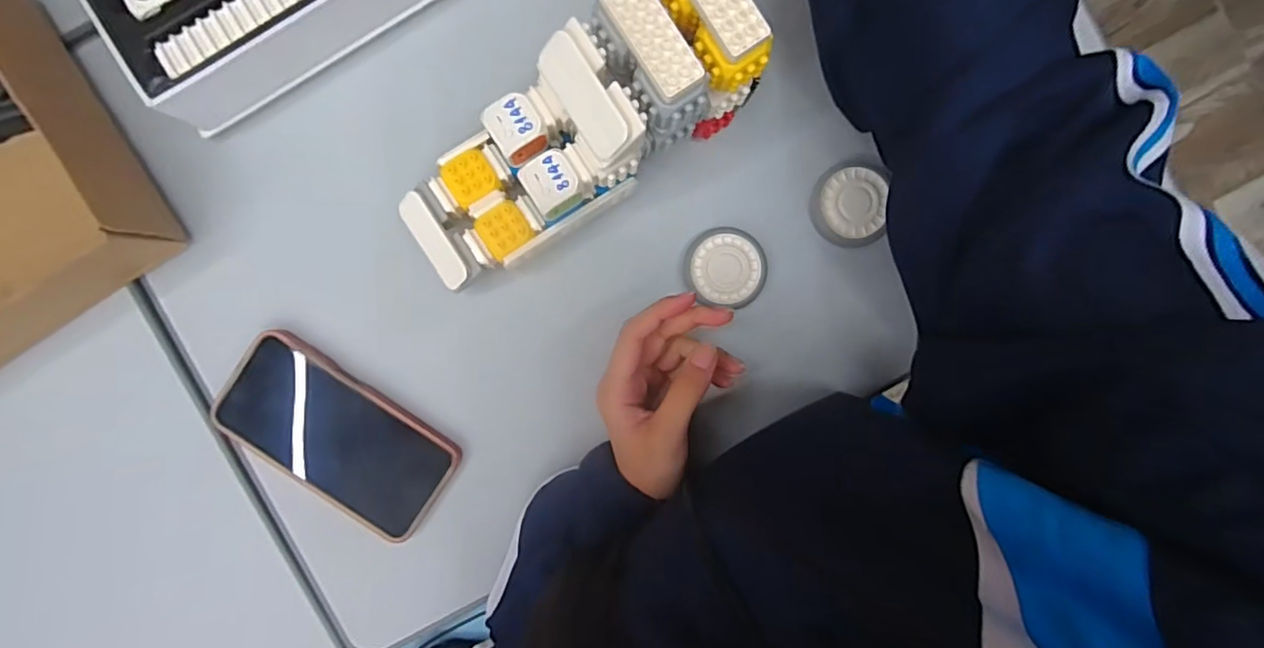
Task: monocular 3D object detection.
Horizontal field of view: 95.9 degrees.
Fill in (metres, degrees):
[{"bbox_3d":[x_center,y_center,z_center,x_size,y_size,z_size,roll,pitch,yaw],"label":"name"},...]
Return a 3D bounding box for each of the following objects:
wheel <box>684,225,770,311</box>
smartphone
[{"bbox_3d":[0.067,-0.041,0.411,0.056,0.014,0.054,0,92,0],"label":"wheel"},{"bbox_3d":[-0.213,0.081,0.413,0.167,0.016,0.086,33,92,-2],"label":"smartphone"}]

